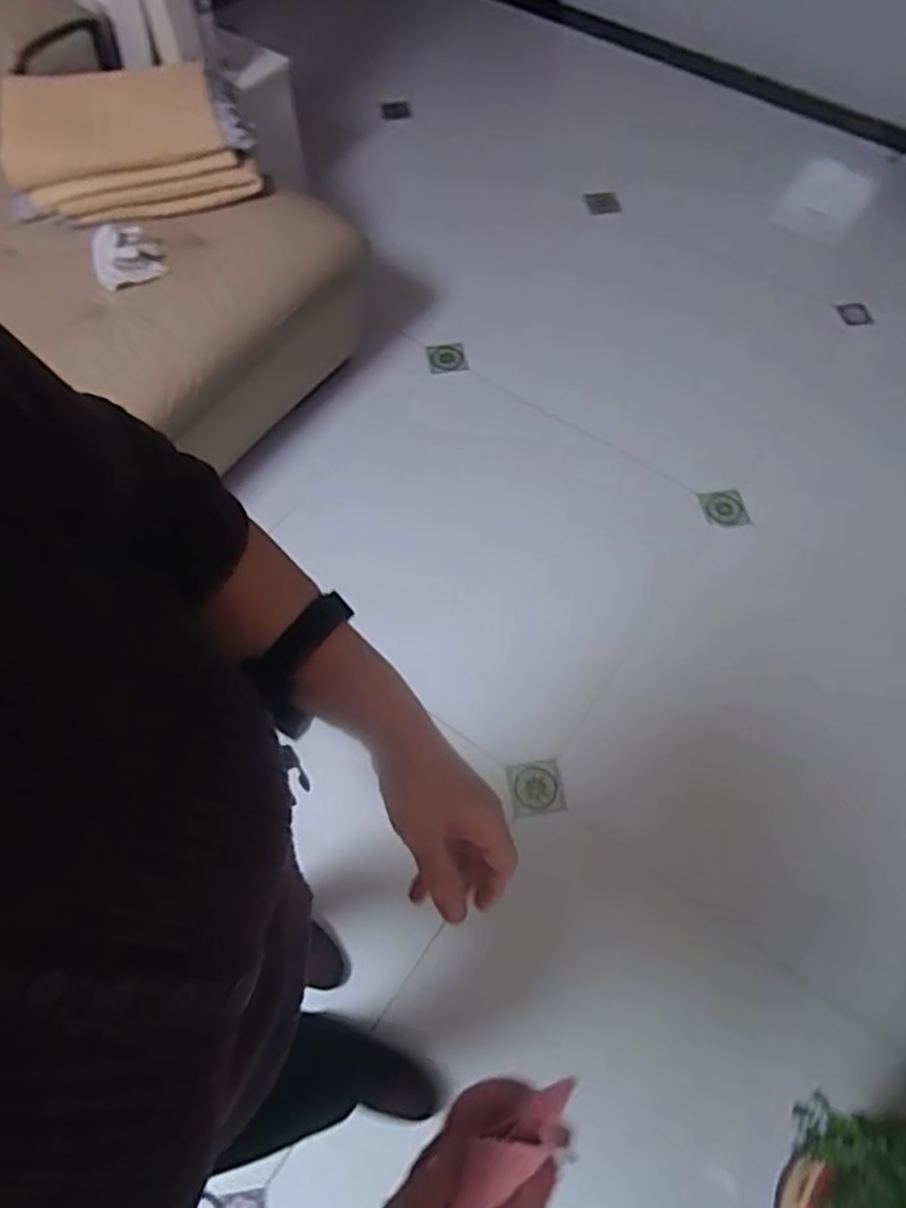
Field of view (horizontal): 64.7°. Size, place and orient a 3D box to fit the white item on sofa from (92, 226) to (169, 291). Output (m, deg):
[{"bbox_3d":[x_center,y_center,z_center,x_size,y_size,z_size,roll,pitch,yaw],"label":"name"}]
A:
[{"bbox_3d":[-0.654,-0.696,1.423,0.126,0.063,0.114,-27,66,-14],"label":"white item on sofa"}]

